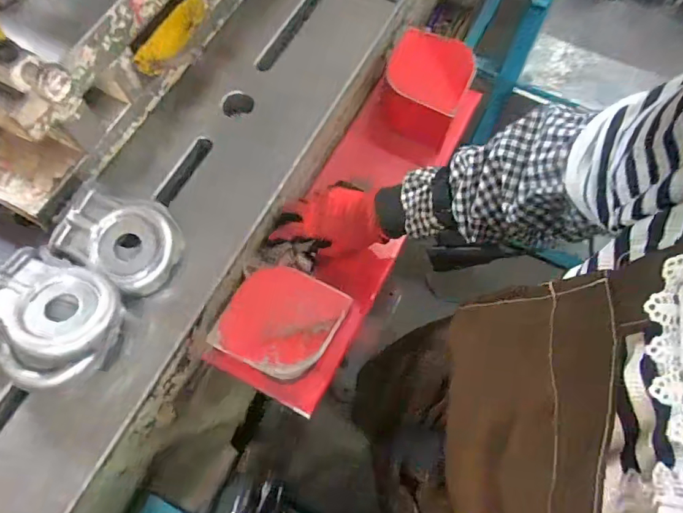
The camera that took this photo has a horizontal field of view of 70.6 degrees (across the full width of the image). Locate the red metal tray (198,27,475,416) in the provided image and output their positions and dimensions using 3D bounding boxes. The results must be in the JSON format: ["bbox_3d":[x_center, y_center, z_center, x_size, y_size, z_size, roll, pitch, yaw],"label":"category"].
[{"bbox_3d":[0.025,-0.065,0.624,0.158,0.151,0.503,22,65,9],"label":"red metal tray"}]

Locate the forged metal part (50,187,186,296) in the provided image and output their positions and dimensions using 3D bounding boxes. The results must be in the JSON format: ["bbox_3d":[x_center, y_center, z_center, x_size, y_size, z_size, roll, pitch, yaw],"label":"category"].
[{"bbox_3d":[-0.246,-0.021,0.548,0.135,0.054,0.100,25,69,10],"label":"forged metal part"}]

